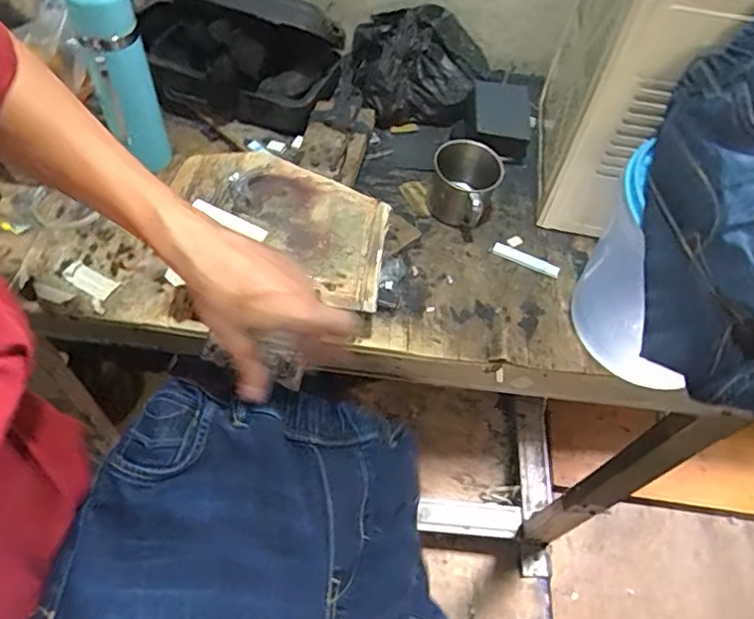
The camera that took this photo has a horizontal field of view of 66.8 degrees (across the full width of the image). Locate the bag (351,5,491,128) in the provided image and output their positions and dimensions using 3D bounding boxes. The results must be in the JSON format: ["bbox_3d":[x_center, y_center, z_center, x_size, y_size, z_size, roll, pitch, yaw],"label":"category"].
[{"bbox_3d":[0.060,-0.337,0.809,0.188,0.129,0.115,-1,56,-6],"label":"bag"}]

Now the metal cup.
[{"bbox_3d":[0.102,-0.153,0.703,0.085,0.070,0.082,21,56,9],"label":"metal cup"}]

